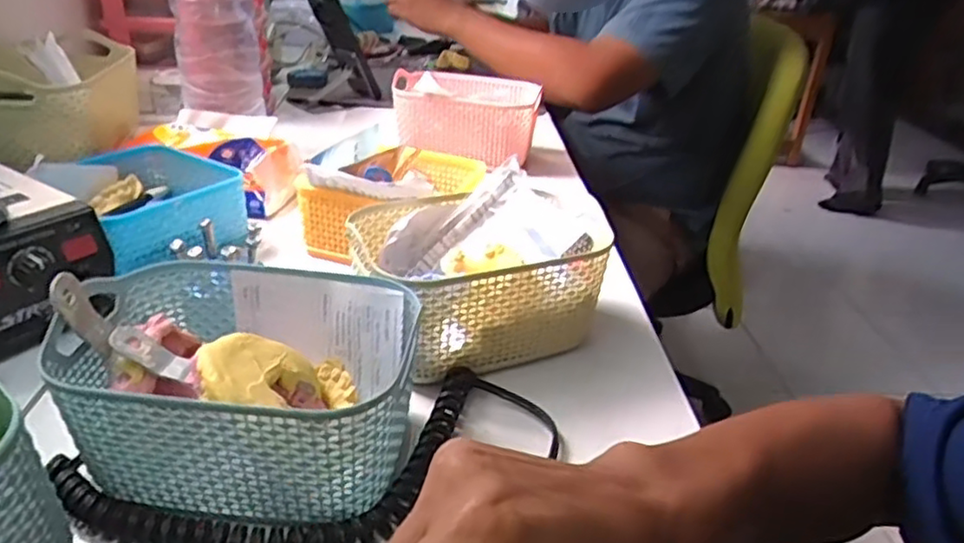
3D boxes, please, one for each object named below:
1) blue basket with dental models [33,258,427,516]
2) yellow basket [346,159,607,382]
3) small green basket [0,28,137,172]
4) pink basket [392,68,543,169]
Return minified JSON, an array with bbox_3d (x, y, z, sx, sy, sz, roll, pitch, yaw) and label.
[{"bbox_3d":[-0.123,0.060,0.356,0.162,0.082,0.116,5,28,2],"label":"blue basket with dental models"},{"bbox_3d":[-0.004,0.007,0.474,0.149,0.085,0.121,-12,32,-27],"label":"yellow basket"},{"bbox_3d":[-0.394,-0.169,0.642,0.100,0.081,0.178,1,28,-5],"label":"small green basket"},{"bbox_3d":[-0.018,-0.180,0.807,0.163,0.085,0.108,9,28,10],"label":"pink basket"}]

